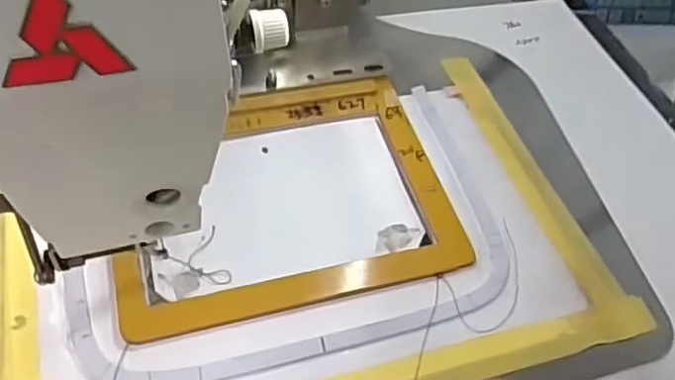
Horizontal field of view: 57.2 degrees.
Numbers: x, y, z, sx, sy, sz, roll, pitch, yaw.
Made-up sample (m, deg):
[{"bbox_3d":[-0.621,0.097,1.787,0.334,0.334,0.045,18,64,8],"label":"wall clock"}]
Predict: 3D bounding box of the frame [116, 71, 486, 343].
[{"bbox_3d":[-0.036,-0.001,0.410,0.219,0.010,0.169,-11,54,-14],"label":"frame"}]

